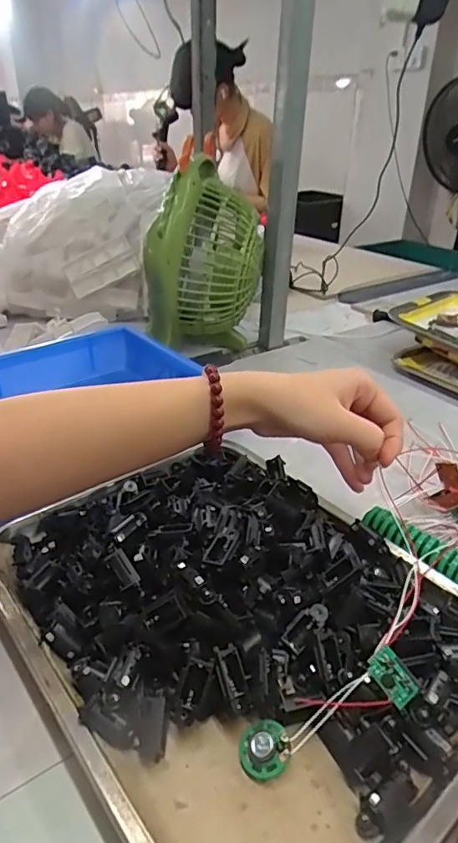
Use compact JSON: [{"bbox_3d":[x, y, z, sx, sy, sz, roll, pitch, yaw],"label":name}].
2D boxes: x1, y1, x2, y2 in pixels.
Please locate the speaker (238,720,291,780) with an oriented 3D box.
[{"bbox_3d":[0.020,0.181,0.286,0.028,0.014,0.026,0,31,0],"label":"speaker"}]

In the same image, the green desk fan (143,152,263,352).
[{"bbox_3d":[-0.032,-0.210,0.711,0.146,0.234,0.151,2,31,2],"label":"green desk fan"}]

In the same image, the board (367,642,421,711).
[{"bbox_3d":[0.091,0.142,0.291,0.017,0.004,0.031,-27,70,-14],"label":"board"}]

